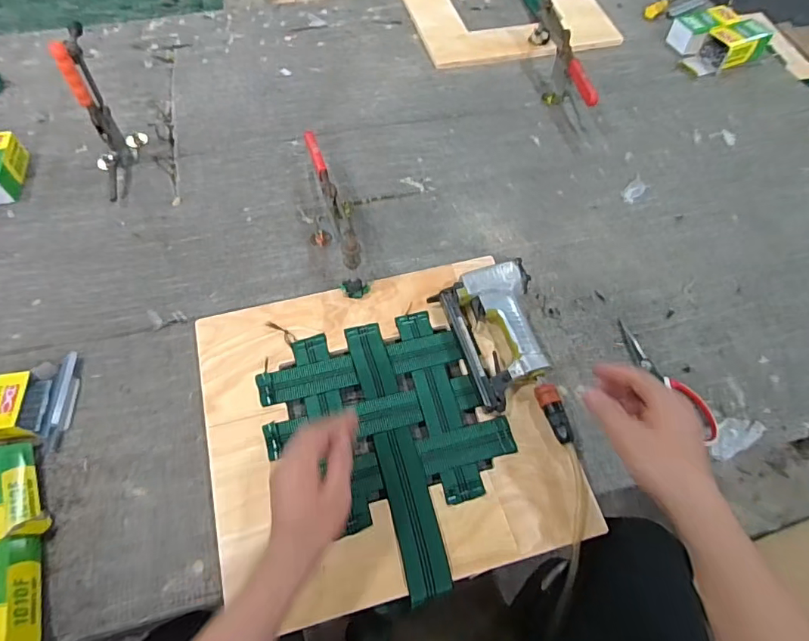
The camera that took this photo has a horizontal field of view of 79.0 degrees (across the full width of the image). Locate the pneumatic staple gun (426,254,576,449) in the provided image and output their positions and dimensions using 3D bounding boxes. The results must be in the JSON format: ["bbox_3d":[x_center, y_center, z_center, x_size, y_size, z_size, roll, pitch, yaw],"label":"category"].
[{"bbox_3d":[0.141,0.043,0.645,0.130,0.052,0.244,-19,61,-11],"label":"pneumatic staple gun"}]

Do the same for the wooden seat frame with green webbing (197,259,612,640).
[{"bbox_3d":[-0.033,0.122,0.616,0.406,0.020,0.399,-15,60,-9],"label":"wooden seat frame with green webbing"}]

